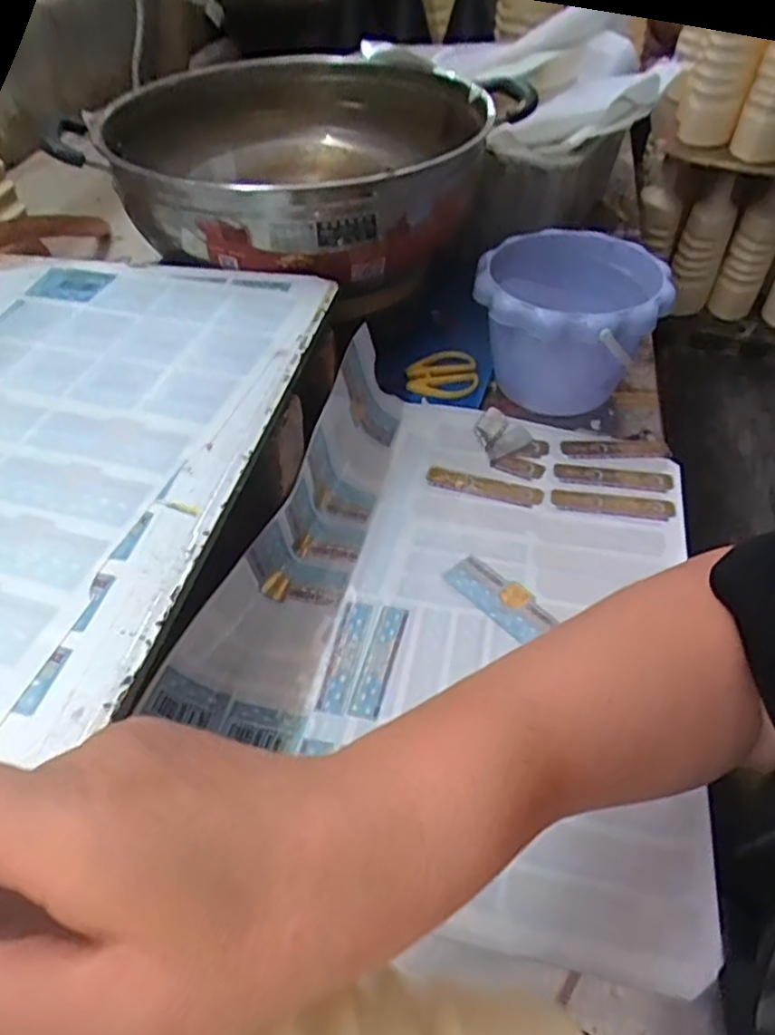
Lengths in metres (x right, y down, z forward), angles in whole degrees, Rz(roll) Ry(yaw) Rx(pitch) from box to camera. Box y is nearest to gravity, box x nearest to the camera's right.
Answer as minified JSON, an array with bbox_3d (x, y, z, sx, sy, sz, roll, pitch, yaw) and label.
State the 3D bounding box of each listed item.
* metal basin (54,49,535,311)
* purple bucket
[{"bbox_3d":[-0.086,-0.302,0.619,0.313,0.112,0.298,-1,48,2],"label":"metal basin"},{"bbox_3d":[0.157,-0.162,0.619,0.146,0.125,0.152,2,46,-2],"label":"purple bucket"}]

